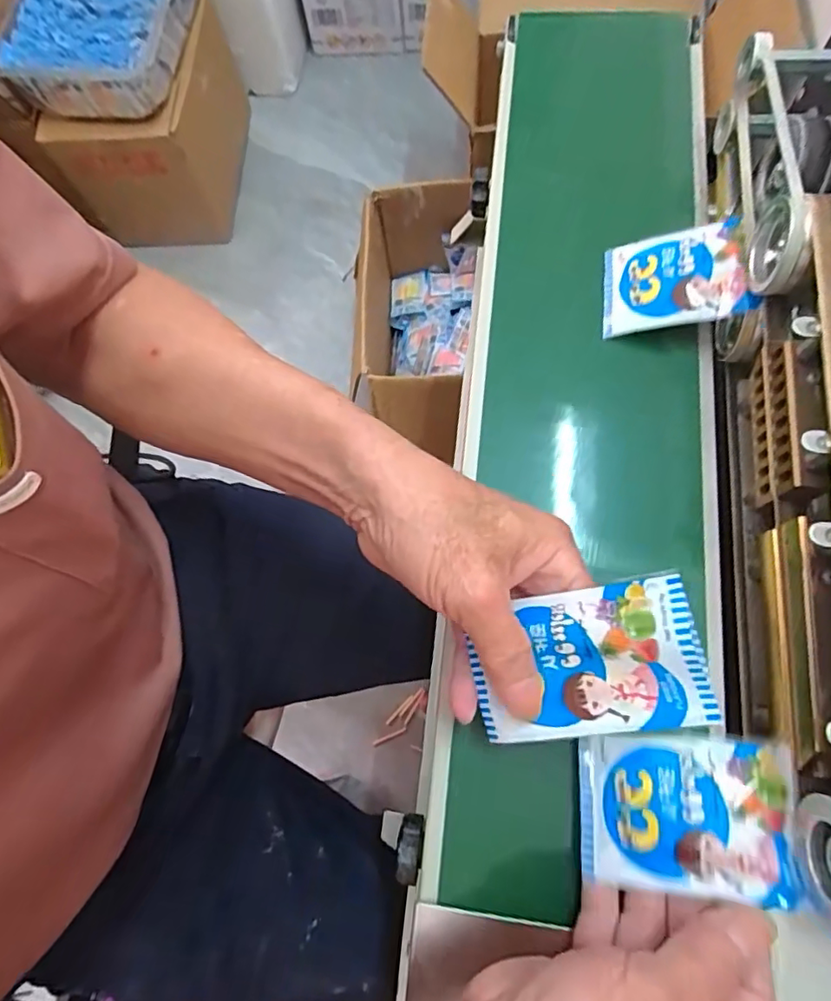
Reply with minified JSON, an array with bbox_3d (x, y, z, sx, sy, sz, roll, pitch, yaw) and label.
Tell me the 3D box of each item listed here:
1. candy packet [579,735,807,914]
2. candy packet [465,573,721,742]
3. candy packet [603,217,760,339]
[{"bbox_3d":[0.125,0.146,0.267,0.091,0.007,0.065,-3,65,19],"label":"candy packet"},{"bbox_3d":[0.072,0.073,0.252,0.101,0.011,0.061,-17,84,29],"label":"candy packet"},{"bbox_3d":[0.161,-0.140,0.359,0.084,0.011,0.063,-3,74,29],"label":"candy packet"}]

